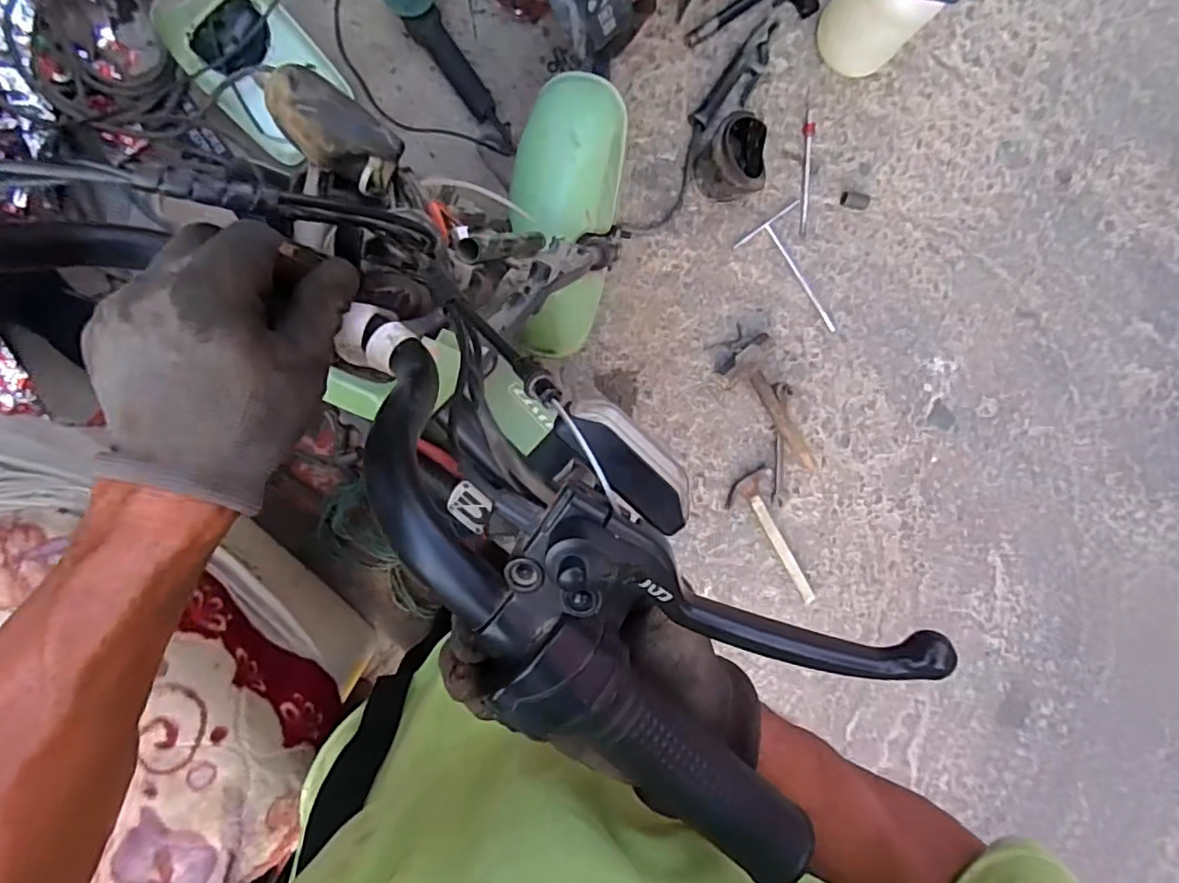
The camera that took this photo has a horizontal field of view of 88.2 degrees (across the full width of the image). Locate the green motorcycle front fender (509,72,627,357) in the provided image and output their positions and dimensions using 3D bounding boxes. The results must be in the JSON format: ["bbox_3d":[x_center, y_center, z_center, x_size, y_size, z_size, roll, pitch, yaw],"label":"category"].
[{"bbox_3d":[-0.036,-0.344,0.912,0.160,0.174,0.409,8,93,-9],"label":"green motorcycle front fender"}]

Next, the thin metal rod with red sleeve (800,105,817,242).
[{"bbox_3d":[0.488,-0.608,1.358,0.029,0.011,0.289,0,93,-8],"label":"thin metal rod with red sleeve"}]

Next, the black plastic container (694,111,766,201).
[{"bbox_3d":[0.282,-0.575,1.252,0.105,0.149,0.152,-1,93,-8],"label":"black plastic container"}]

